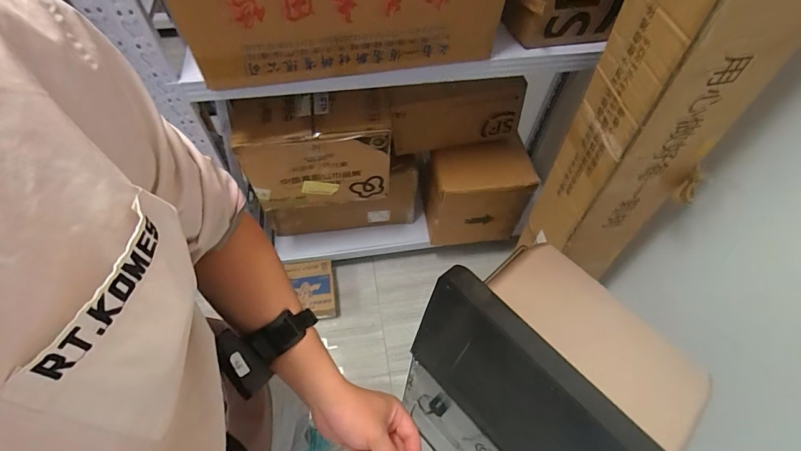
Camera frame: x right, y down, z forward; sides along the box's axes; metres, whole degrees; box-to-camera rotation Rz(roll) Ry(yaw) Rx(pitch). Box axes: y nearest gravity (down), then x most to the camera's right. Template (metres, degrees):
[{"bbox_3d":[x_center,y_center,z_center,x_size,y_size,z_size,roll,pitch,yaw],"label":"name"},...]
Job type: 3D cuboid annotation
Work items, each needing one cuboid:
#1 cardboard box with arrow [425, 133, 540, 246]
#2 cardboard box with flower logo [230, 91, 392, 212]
[{"bbox_3d":[0.258,-0.099,1.420,0.361,0.391,0.179,-5,59,-5],"label":"cardboard box with arrow"},{"bbox_3d":[-0.229,-0.211,1.103,0.393,0.313,0.142,-5,59,-6],"label":"cardboard box with flower logo"}]

